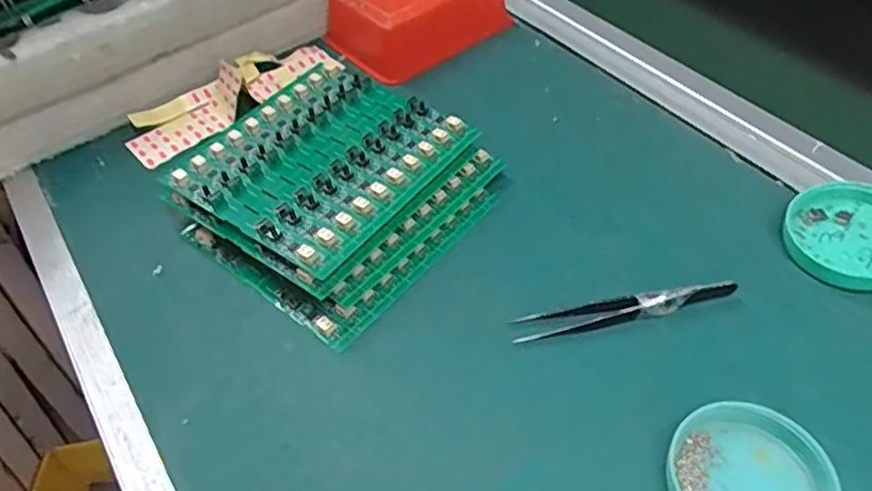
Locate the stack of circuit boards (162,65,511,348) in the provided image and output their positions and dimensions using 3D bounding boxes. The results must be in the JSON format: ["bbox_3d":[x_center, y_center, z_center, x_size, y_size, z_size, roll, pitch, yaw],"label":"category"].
[{"bbox_3d":[-0.061,-0.038,0.401,0.151,0.039,0.152,29,58,27],"label":"stack of circuit boards"}]

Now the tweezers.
[{"bbox_3d":[0.097,0.033,0.341,0.114,0.013,0.014,-9,48,-2],"label":"tweezers"}]

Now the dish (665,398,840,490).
[{"bbox_3d":[0.133,0.098,0.281,0.065,0.012,0.063,-3,49,3],"label":"dish"}]

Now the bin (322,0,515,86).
[{"bbox_3d":[-0.016,-0.193,0.535,0.124,0.046,0.102,-34,55,-22],"label":"bin"}]

